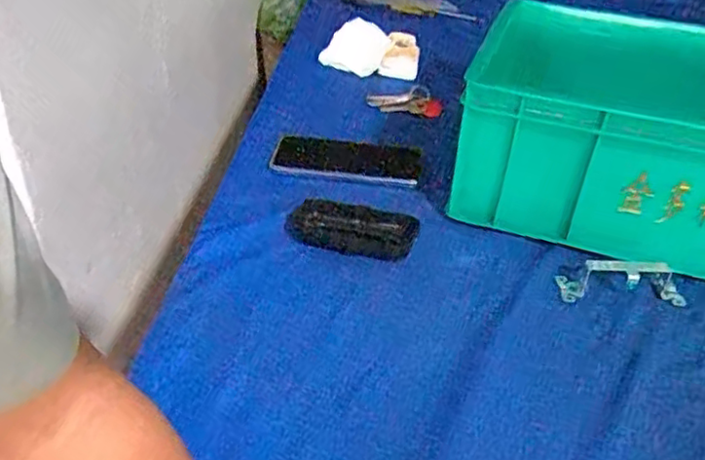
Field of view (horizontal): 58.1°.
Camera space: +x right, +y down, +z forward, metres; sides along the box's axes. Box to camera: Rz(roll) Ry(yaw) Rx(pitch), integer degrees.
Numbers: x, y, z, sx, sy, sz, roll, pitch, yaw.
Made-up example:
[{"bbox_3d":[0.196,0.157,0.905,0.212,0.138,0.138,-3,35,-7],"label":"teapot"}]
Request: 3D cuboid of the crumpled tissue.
[{"bbox_3d":[0.027,-0.265,0.929,0.144,0.068,0.086,-1,35,-7],"label":"crumpled tissue"}]

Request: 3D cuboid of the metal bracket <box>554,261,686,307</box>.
[{"bbox_3d":[0.232,0.043,0.542,0.101,0.028,0.031,1,35,-4],"label":"metal bracket"}]

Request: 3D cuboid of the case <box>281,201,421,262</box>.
[{"bbox_3d":[-0.003,-0.001,0.593,0.124,0.029,0.048,14,36,14],"label":"case"}]

